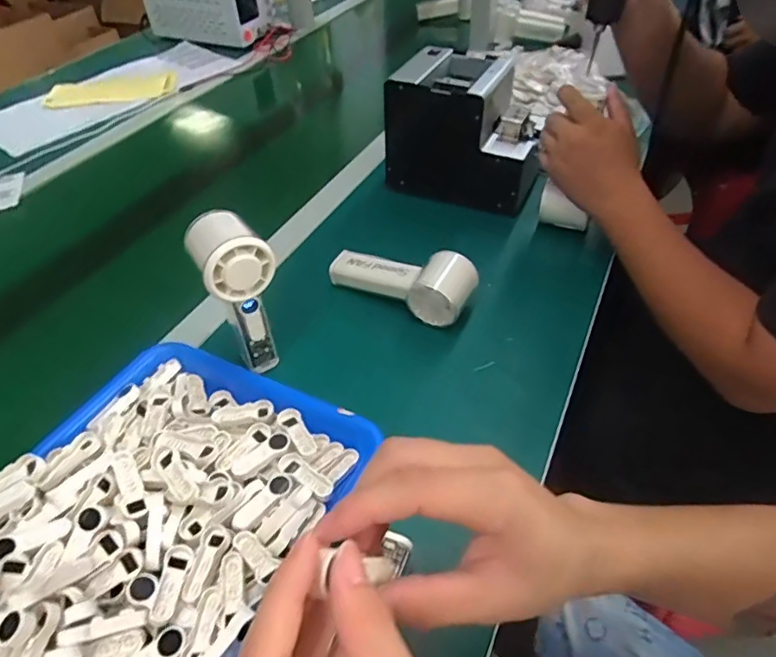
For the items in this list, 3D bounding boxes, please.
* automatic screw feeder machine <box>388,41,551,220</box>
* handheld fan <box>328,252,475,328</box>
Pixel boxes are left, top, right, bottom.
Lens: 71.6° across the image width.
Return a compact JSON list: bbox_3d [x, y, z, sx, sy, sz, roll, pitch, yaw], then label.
[{"bbox_3d":[0.106,-0.256,0.696,0.186,0.146,0.136,19,49,21],"label":"automatic screw feeder machine"},{"bbox_3d":[0.015,-0.058,0.565,0.159,0.049,0.055,22,50,23],"label":"handheld fan"}]

